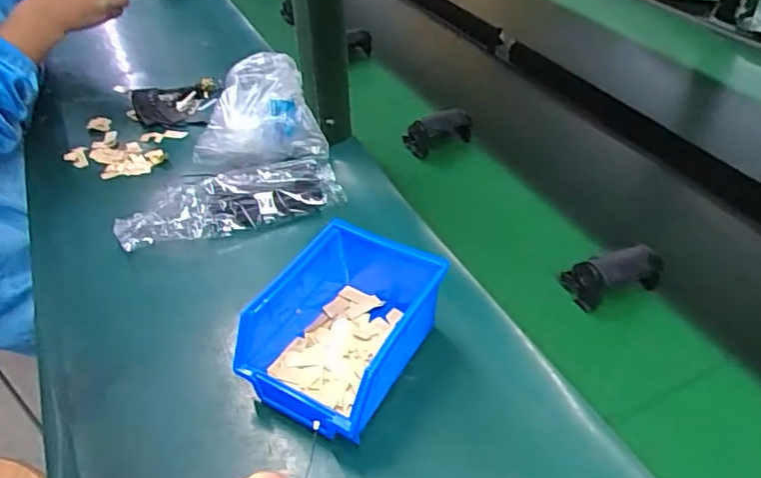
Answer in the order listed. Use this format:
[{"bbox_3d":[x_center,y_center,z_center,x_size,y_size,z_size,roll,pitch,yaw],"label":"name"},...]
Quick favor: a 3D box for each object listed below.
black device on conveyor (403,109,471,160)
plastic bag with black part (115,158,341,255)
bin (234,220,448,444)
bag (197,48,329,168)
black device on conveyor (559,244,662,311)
[{"bbox_3d":[0.068,-0.124,0.692,0.080,0.041,0.029,-20,43,3],"label":"black device on conveyor"},{"bbox_3d":[-0.156,-0.039,0.611,0.222,0.035,0.082,-13,43,-10],"label":"plastic bag with black part"},{"bbox_3d":[-0.025,0.069,0.452,0.110,0.079,0.147,22,48,26],"label":"bin"},{"bbox_3d":[-0.137,-0.139,0.652,0.143,0.091,0.082,-6,42,-4],"label":"bag"},{"bbox_3d":[0.201,0.033,0.505,0.074,0.040,0.034,-7,42,-4],"label":"black device on conveyor"}]

